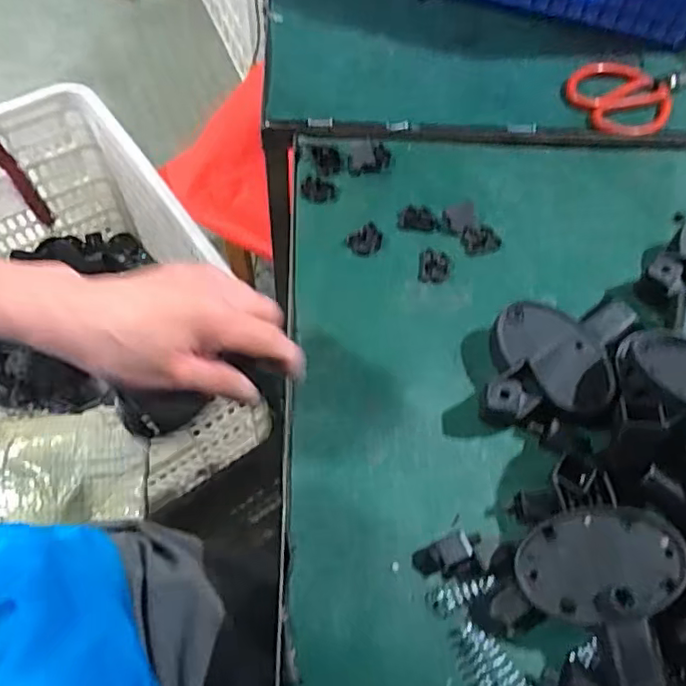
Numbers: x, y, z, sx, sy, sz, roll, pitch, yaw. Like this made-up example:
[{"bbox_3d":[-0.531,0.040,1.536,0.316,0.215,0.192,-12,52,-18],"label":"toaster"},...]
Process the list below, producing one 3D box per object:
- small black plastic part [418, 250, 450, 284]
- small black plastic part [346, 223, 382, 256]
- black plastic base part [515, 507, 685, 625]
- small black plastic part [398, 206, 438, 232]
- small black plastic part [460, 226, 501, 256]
[{"bbox_3d":[0.078,-0.064,0.512,0.026,0.006,0.030,5,63,4],"label":"small black plastic part"},{"bbox_3d":[0.020,-0.087,0.517,0.031,0.007,0.024,-33,67,-15],"label":"small black plastic part"},{"bbox_3d":[0.156,0.134,0.362,0.096,0.009,0.062,-10,69,10],"label":"black plastic base part"},{"bbox_3d":[0.065,-0.109,0.528,0.034,0.006,0.023,6,63,4],"label":"small black plastic part"},{"bbox_3d":[0.121,-0.090,0.526,0.034,0.009,0.024,-12,63,-5],"label":"small black plastic part"}]

